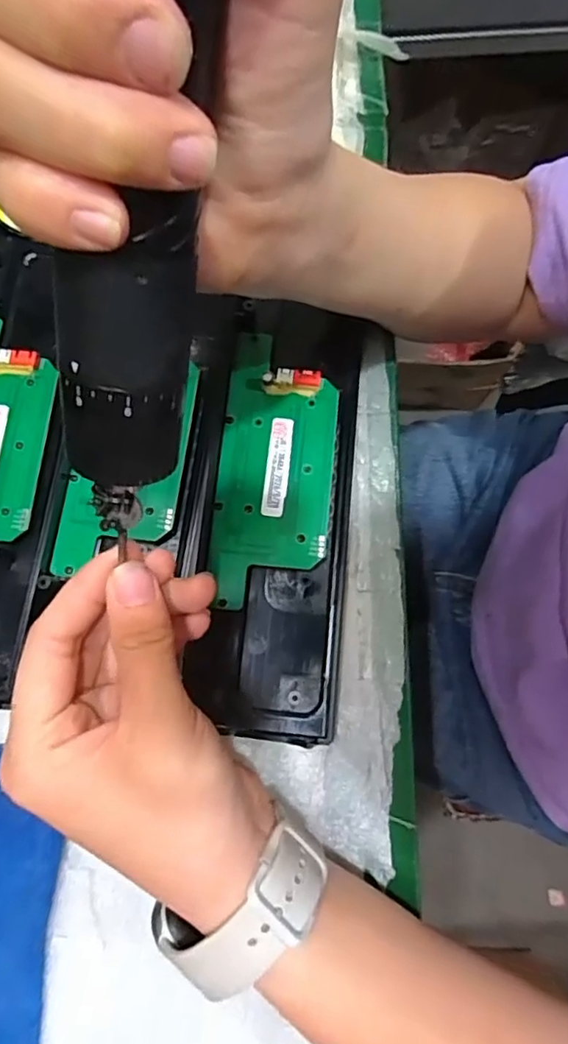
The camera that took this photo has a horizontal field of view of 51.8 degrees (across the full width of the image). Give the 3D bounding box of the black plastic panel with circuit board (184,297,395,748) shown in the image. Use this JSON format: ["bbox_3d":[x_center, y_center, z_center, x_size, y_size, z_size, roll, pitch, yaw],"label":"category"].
[{"bbox_3d":[0.001,-0.007,0.282,0.078,0.023,0.204,9,78,4],"label":"black plastic panel with circuit board"}]

